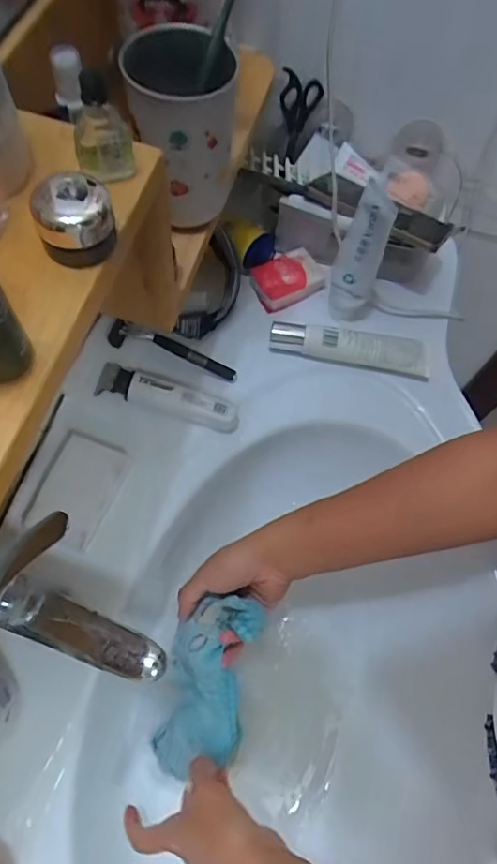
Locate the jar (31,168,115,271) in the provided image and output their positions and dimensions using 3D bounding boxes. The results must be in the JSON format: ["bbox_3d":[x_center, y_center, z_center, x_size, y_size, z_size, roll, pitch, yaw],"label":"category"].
[{"bbox_3d":[-0.081,-0.099,0.247,0.034,0.022,0.041,-23,70,-14],"label":"jar"}]

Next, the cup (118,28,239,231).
[{"bbox_3d":[-0.047,-0.222,0.391,0.069,0.105,0.085,-9,67,-8],"label":"cup"}]

